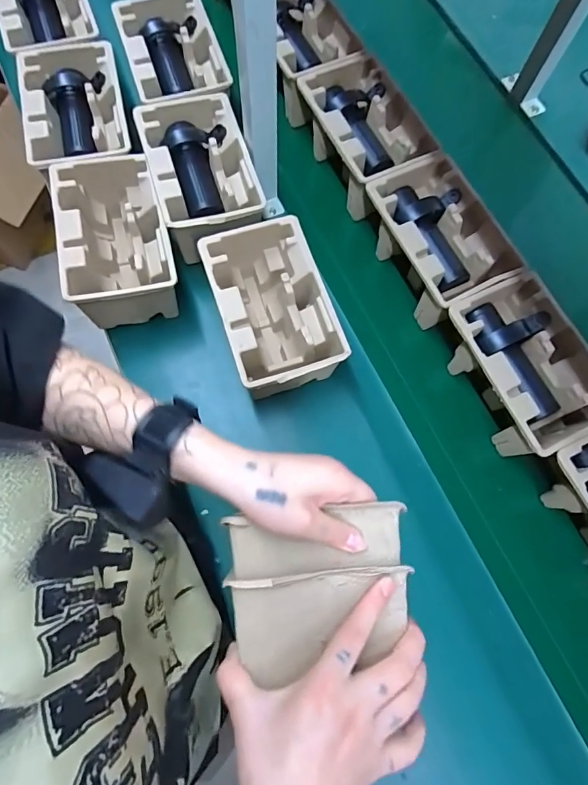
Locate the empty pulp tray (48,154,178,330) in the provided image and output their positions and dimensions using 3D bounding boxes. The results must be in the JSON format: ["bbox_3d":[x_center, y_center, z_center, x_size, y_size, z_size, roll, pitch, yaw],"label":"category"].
[{"bbox_3d":[-0.250,-0.213,0.634,0.138,0.121,0.223,-14,73,-6],"label":"empty pulp tray"}]

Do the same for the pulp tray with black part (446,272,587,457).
[{"bbox_3d":[0.316,-0.034,0.606,0.144,0.098,0.223,-26,75,-10],"label":"pulp tray with black part"}]

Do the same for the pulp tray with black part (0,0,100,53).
[{"bbox_3d":[-0.412,-0.631,0.716,0.147,0.059,0.232,-19,74,-8],"label":"pulp tray with black part"}]

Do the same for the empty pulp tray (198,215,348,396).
[{"bbox_3d":[-0.032,-0.120,0.618,0.136,0.115,0.247,-18,74,-8],"label":"empty pulp tray"}]

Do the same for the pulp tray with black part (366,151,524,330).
[{"bbox_3d":[0.211,-0.223,0.658,0.135,0.101,0.220,-26,75,-10],"label":"pulp tray with black part"}]

